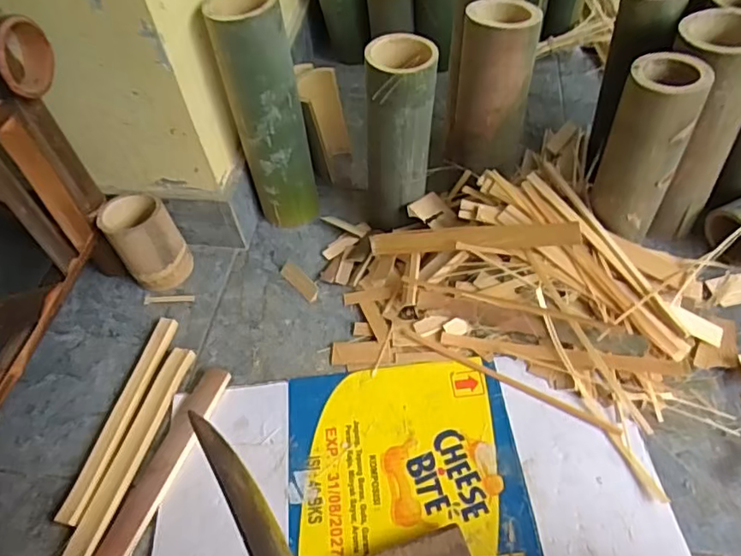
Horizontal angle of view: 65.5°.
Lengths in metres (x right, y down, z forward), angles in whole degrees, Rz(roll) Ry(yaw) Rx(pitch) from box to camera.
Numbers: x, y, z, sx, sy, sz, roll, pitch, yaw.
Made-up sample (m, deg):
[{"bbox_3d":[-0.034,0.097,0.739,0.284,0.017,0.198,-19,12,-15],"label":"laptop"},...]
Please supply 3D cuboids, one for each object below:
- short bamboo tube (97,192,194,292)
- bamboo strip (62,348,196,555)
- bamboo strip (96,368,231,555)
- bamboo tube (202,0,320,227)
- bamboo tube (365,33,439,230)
[{"bbox_3d":[-0.313,-0.048,0.813,0.084,0.121,0.085,-35,56,-20],"label":"short bamboo tube"},{"bbox_3d":[-0.277,0.203,0.676,0.031,0.012,0.271,9,53,13],"label":"bamboo strip"},{"bbox_3d":[-0.241,0.223,0.658,0.042,0.011,0.275,14,54,16],"label":"bamboo strip"},{"bbox_3d":[-0.139,-0.214,0.797,0.094,0.324,0.084,-16,52,-7],"label":"bamboo tube"},{"bbox_3d":[0.039,-0.185,0.756,0.094,0.234,0.089,0,52,6],"label":"bamboo tube"}]

